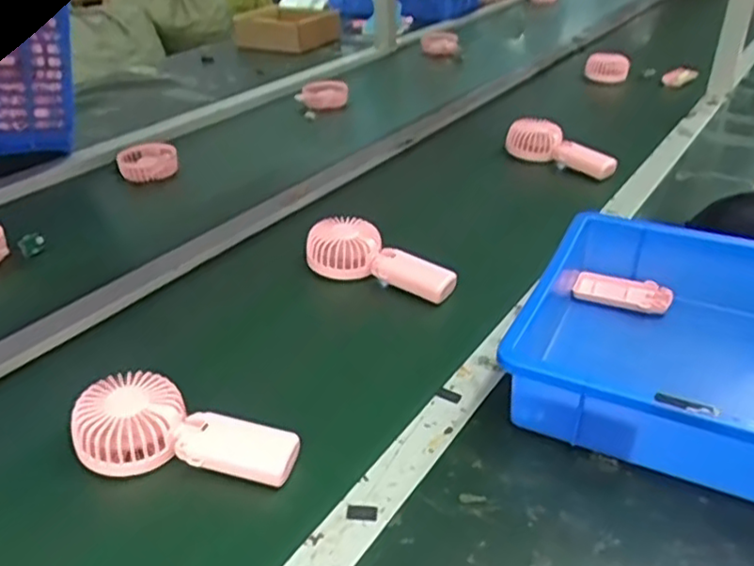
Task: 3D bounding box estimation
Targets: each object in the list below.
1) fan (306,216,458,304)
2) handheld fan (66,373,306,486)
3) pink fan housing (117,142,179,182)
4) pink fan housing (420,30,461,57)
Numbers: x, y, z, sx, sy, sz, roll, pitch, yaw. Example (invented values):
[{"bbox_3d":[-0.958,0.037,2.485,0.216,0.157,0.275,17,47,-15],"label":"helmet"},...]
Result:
[{"bbox_3d":[0.007,-0.029,0.797,0.184,0.073,0.039,16,-4,17],"label":"fan"},{"bbox_3d":[-0.154,0.114,0.550,0.178,0.044,0.080,3,33,8],"label":"handheld fan"},{"bbox_3d":[-0.361,-0.187,1.068,0.094,0.044,0.072,-14,34,-16],"label":"pink fan housing"},{"bbox_3d":[0.153,-0.589,1.665,0.116,0.062,0.025,17,37,27],"label":"pink fan housing"}]

